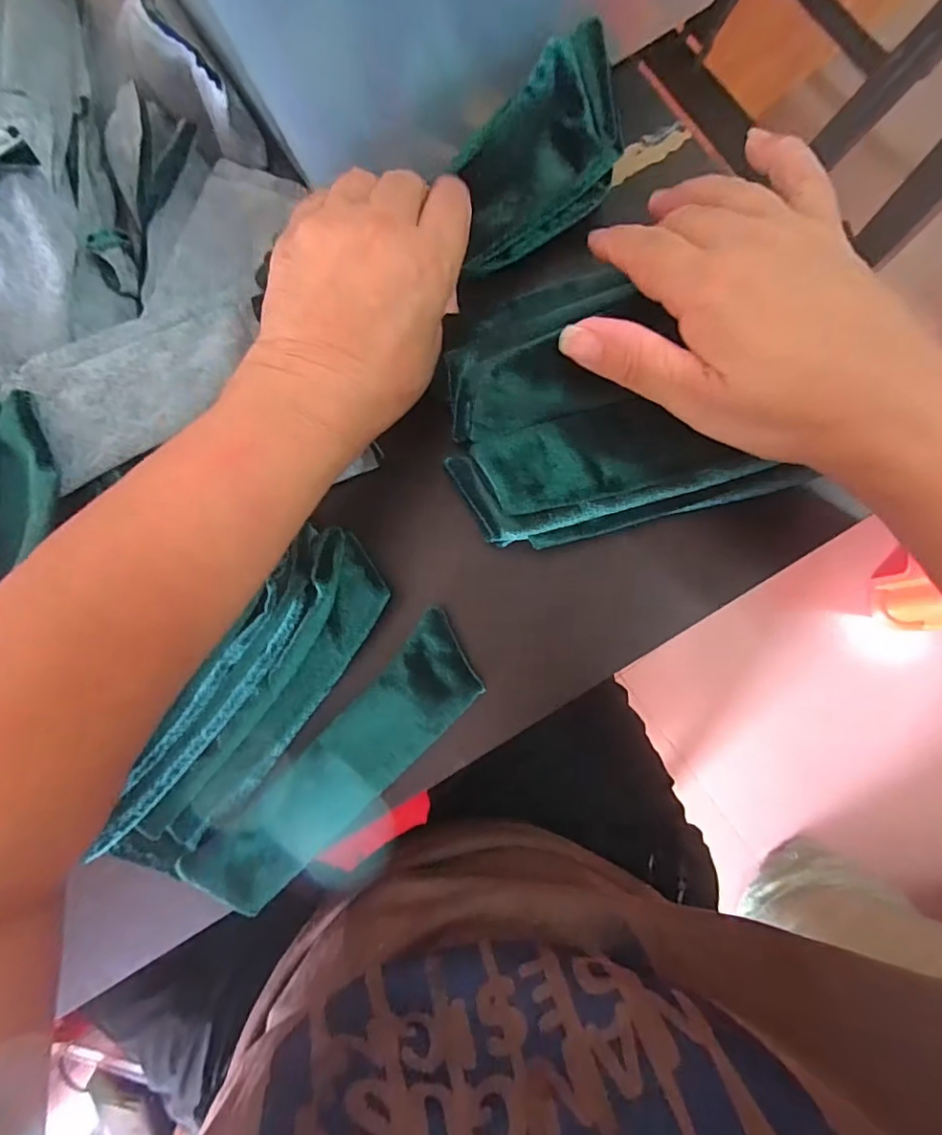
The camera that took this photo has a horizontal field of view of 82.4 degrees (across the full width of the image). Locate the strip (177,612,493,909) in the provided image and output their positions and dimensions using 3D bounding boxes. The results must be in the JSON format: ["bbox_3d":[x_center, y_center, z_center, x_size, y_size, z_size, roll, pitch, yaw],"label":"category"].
[{"bbox_3d":[-0.065,0.101,0.267,0.174,0.009,0.045,-45,90,1],"label":"strip"}]

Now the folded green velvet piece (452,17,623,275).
[{"bbox_3d":[0.030,-0.190,0.254,0.089,0.012,0.060,-28,113,18],"label":"folded green velvet piece"}]

